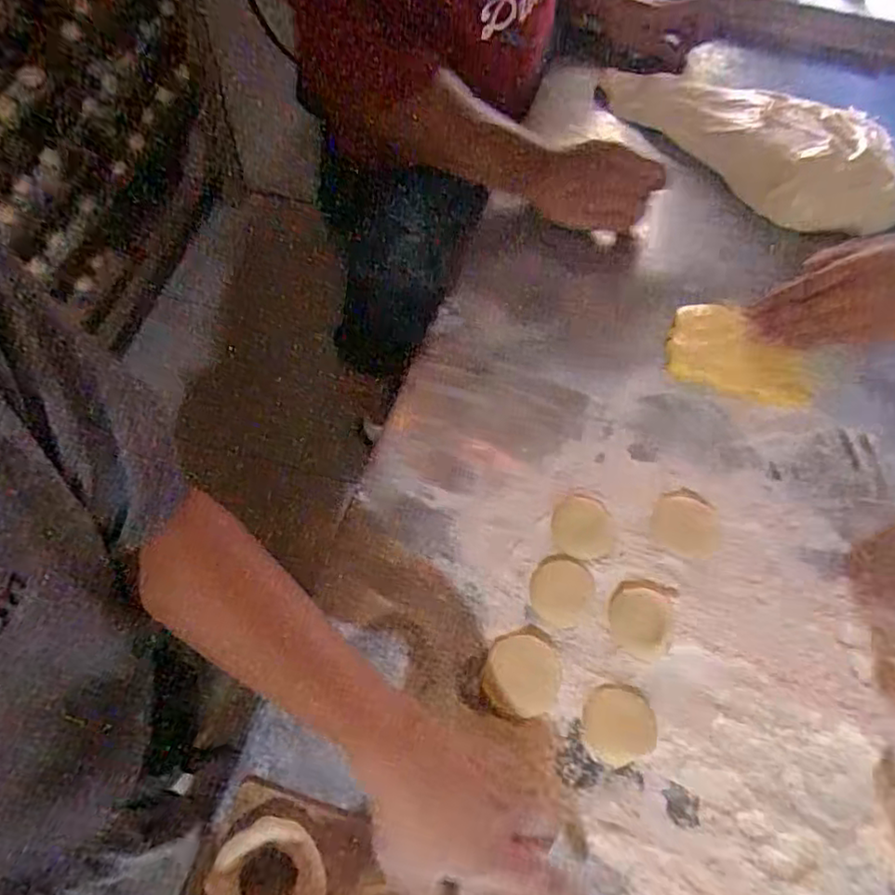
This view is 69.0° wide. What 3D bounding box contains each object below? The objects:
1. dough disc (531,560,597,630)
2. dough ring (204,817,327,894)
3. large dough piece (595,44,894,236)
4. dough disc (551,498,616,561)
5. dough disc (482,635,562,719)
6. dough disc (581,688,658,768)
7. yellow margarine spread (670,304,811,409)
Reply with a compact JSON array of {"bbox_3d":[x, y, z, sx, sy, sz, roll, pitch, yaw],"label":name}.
[{"bbox_3d":[0.091,0.115,0.516,0.047,0.005,0.052,17,60,5],"label":"dough disc"},{"bbox_3d":[-0.111,0.272,0.406,0.067,0.016,0.065,2,60,-3],"label":"dough ring"},{"bbox_3d":[0.360,-0.378,0.783,0.385,0.066,0.149,35,63,15],"label":"large dough piece"},{"bbox_3d":[0.114,0.068,0.547,0.051,0.005,0.056,2,60,-3],"label":"dough disc"},{"bbox_3d":[0.057,0.172,0.490,0.056,0.005,0.057,2,60,-3],"label":"dough disc"},{"bbox_3d":[0.125,0.204,0.476,0.050,0.015,0.049,2,60,-3],"label":"dough disc"},{"bbox_3d":[0.289,-0.093,0.644,0.137,0.007,0.101,19,67,8],"label":"yellow margarine spread"}]

